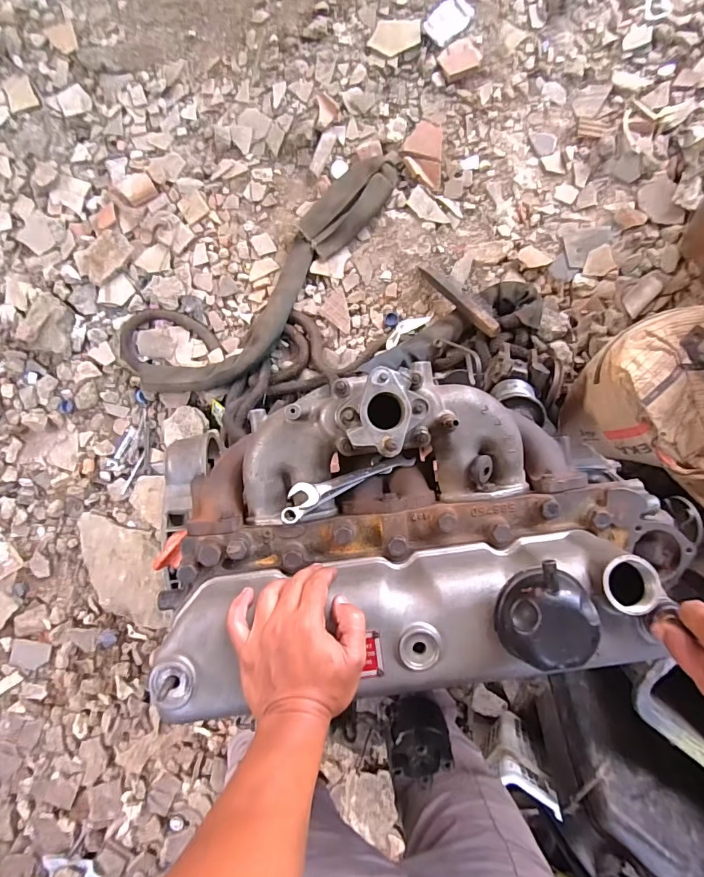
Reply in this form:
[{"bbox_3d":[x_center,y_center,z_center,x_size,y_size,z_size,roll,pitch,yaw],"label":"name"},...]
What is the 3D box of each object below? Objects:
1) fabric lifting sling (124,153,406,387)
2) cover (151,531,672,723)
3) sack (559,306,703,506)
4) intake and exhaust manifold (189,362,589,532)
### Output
[{"bbox_3d":[-0.180,-0.332,1.028,0.735,0.049,0.259,-31,88,4],"label":"fabric lifting sling"},{"bbox_3d":[0.051,0.175,0.432,0.438,0.122,0.104,-9,89,1],"label":"cover"},{"bbox_3d":[0.586,-0.061,0.811,0.314,0.277,0.270,43,92,2],"label":"sack"},{"bbox_3d":[0.027,0.009,0.501,0.416,0.121,0.143,-7,89,2],"label":"intake and exhaust manifold"}]

